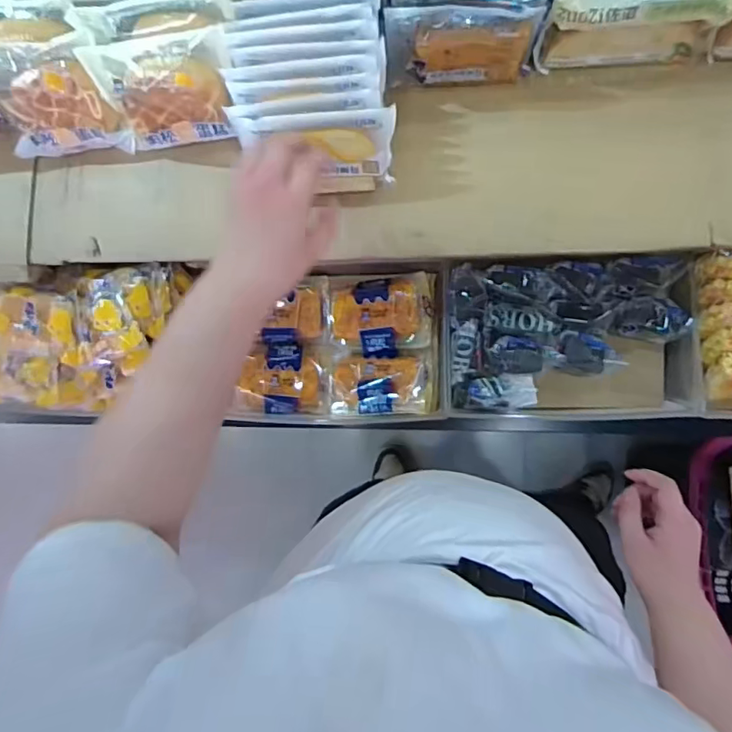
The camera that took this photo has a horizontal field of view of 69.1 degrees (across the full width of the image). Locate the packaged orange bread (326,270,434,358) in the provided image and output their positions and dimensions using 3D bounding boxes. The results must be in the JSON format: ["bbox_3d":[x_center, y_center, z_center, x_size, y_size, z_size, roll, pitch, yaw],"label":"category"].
[{"bbox_3d":[0.018,-0.068,0.703,0.133,0.046,0.109,-1,86,5],"label":"packaged orange bread"}]

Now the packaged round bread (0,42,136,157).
[{"bbox_3d":[-0.332,-0.277,0.561,0.154,0.122,0.049,-3,51,-2],"label":"packaged round bread"}]

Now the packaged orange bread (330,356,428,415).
[{"bbox_3d":[0.016,0.026,0.705,0.126,0.049,0.075,1,86,5],"label":"packaged orange bread"}]

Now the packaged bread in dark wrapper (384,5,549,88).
[{"bbox_3d":[0.094,-0.315,0.526,0.146,0.083,0.037,1,86,5],"label":"packaged bread in dark wrapper"}]

